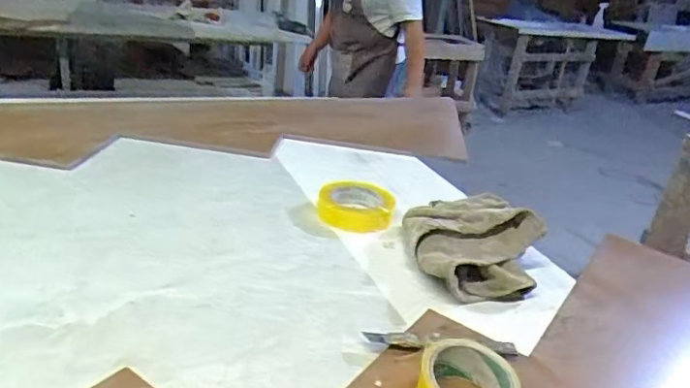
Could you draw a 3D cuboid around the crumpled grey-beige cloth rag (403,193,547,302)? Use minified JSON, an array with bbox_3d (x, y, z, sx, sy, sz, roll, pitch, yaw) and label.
[{"bbox_3d":[0.179,0.064,0.771,0.176,0.080,0.173,3,26,-8],"label":"crumpled grey-beige cloth rag"}]

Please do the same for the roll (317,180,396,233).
[{"bbox_3d":[0.015,0.018,0.888,0.115,0.047,0.115,6,25,-3],"label":"roll"}]

